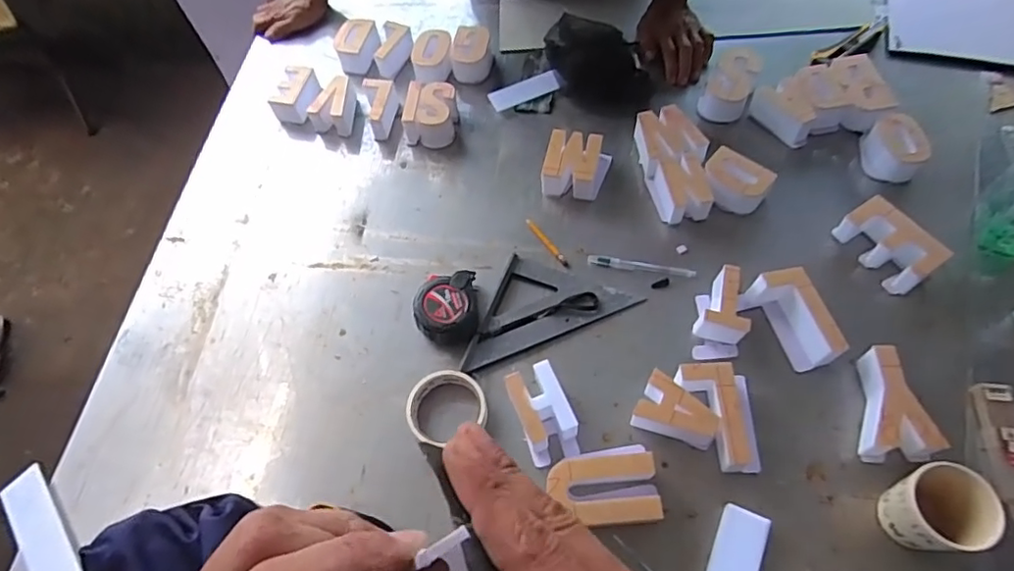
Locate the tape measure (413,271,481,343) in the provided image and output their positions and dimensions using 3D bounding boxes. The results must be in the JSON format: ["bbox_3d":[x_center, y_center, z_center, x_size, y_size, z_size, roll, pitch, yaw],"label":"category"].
[{"bbox_3d":[-0.074,0.028,0.728,0.081,0.039,0.081,-2,60,3],"label":"tape measure"}]

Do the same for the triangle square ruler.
[{"bbox_3d":[0.055,0.055,0.719,0.169,0.014,0.166,18,62,13],"label":"triangle square ruler"}]

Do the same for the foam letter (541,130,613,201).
[{"bbox_3d":[0.099,-0.169,0.824,0.088,0.048,0.093,11,61,10],"label":"foam letter"}]

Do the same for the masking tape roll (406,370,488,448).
[{"bbox_3d":[-0.071,0.138,0.672,0.088,0.023,0.083,-2,60,3],"label":"masking tape roll"}]

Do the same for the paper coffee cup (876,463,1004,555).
[{"bbox_3d":[0.402,0.216,0.553,0.070,0.095,0.071,-2,60,3],"label":"paper coffee cup"}]

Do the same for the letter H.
[{"bbox_3d":[0.041,0.143,0.651,0.056,0.048,0.097,-17,60,-6],"label":"letter H"}]

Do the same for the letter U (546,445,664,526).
[{"bbox_3d":[0.100,0.215,0.609,0.113,0.051,0.075,-7,60,0],"label":"letter U"}]

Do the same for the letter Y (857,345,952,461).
[{"bbox_3d":[0.410,0.126,0.626,0.064,0.057,0.116,0,60,3],"label":"letter Y"}]

